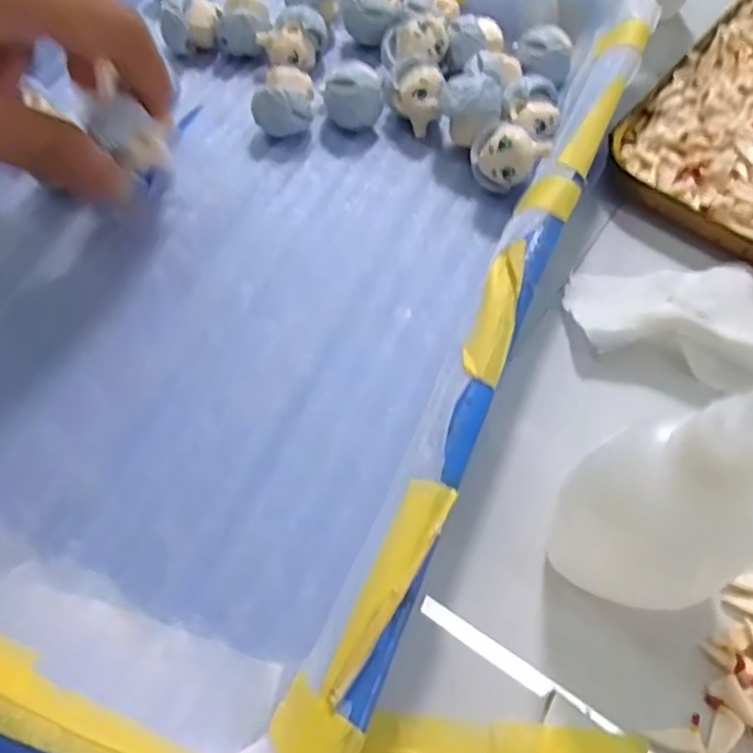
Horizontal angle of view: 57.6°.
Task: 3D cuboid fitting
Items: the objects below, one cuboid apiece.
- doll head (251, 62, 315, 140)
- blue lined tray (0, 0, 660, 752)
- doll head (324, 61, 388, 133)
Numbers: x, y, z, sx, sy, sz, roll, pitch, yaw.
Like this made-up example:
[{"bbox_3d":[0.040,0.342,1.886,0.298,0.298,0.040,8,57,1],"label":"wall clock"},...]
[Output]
[{"bbox_3d":[-0.036,-0.106,0.269,0.023,0.022,0.021,-9,61,-3],"label":"doll head"},{"bbox_3d":[-0.060,-0.057,0.241,0.234,0.030,0.320,21,64,13],"label":"blue lined tray"},{"bbox_3d":[-0.008,-0.111,0.273,0.023,0.023,0.019,-4,61,-1],"label":"doll head"}]

